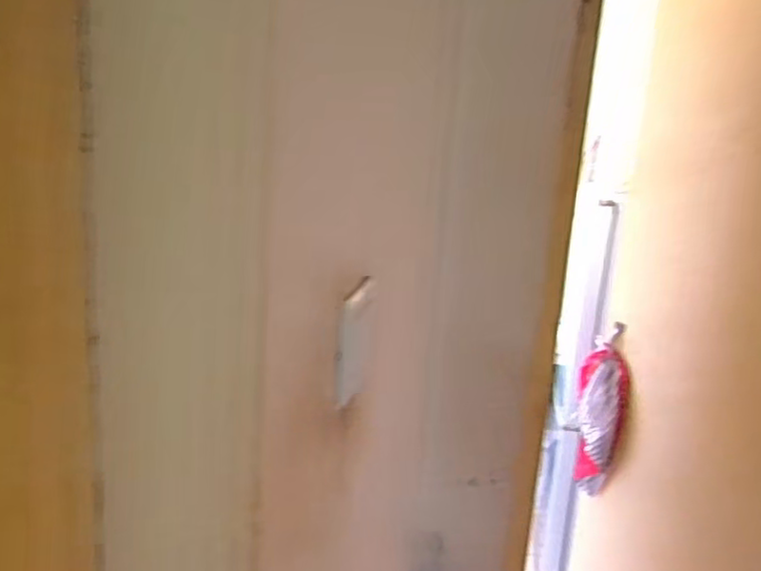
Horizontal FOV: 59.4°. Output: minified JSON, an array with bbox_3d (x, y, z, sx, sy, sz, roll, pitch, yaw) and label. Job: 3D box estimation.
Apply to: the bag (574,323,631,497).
[{"bbox_3d":[0.594,0.362,1.823,0.139,0.434,0.181,9,15,20],"label":"bag"}]

